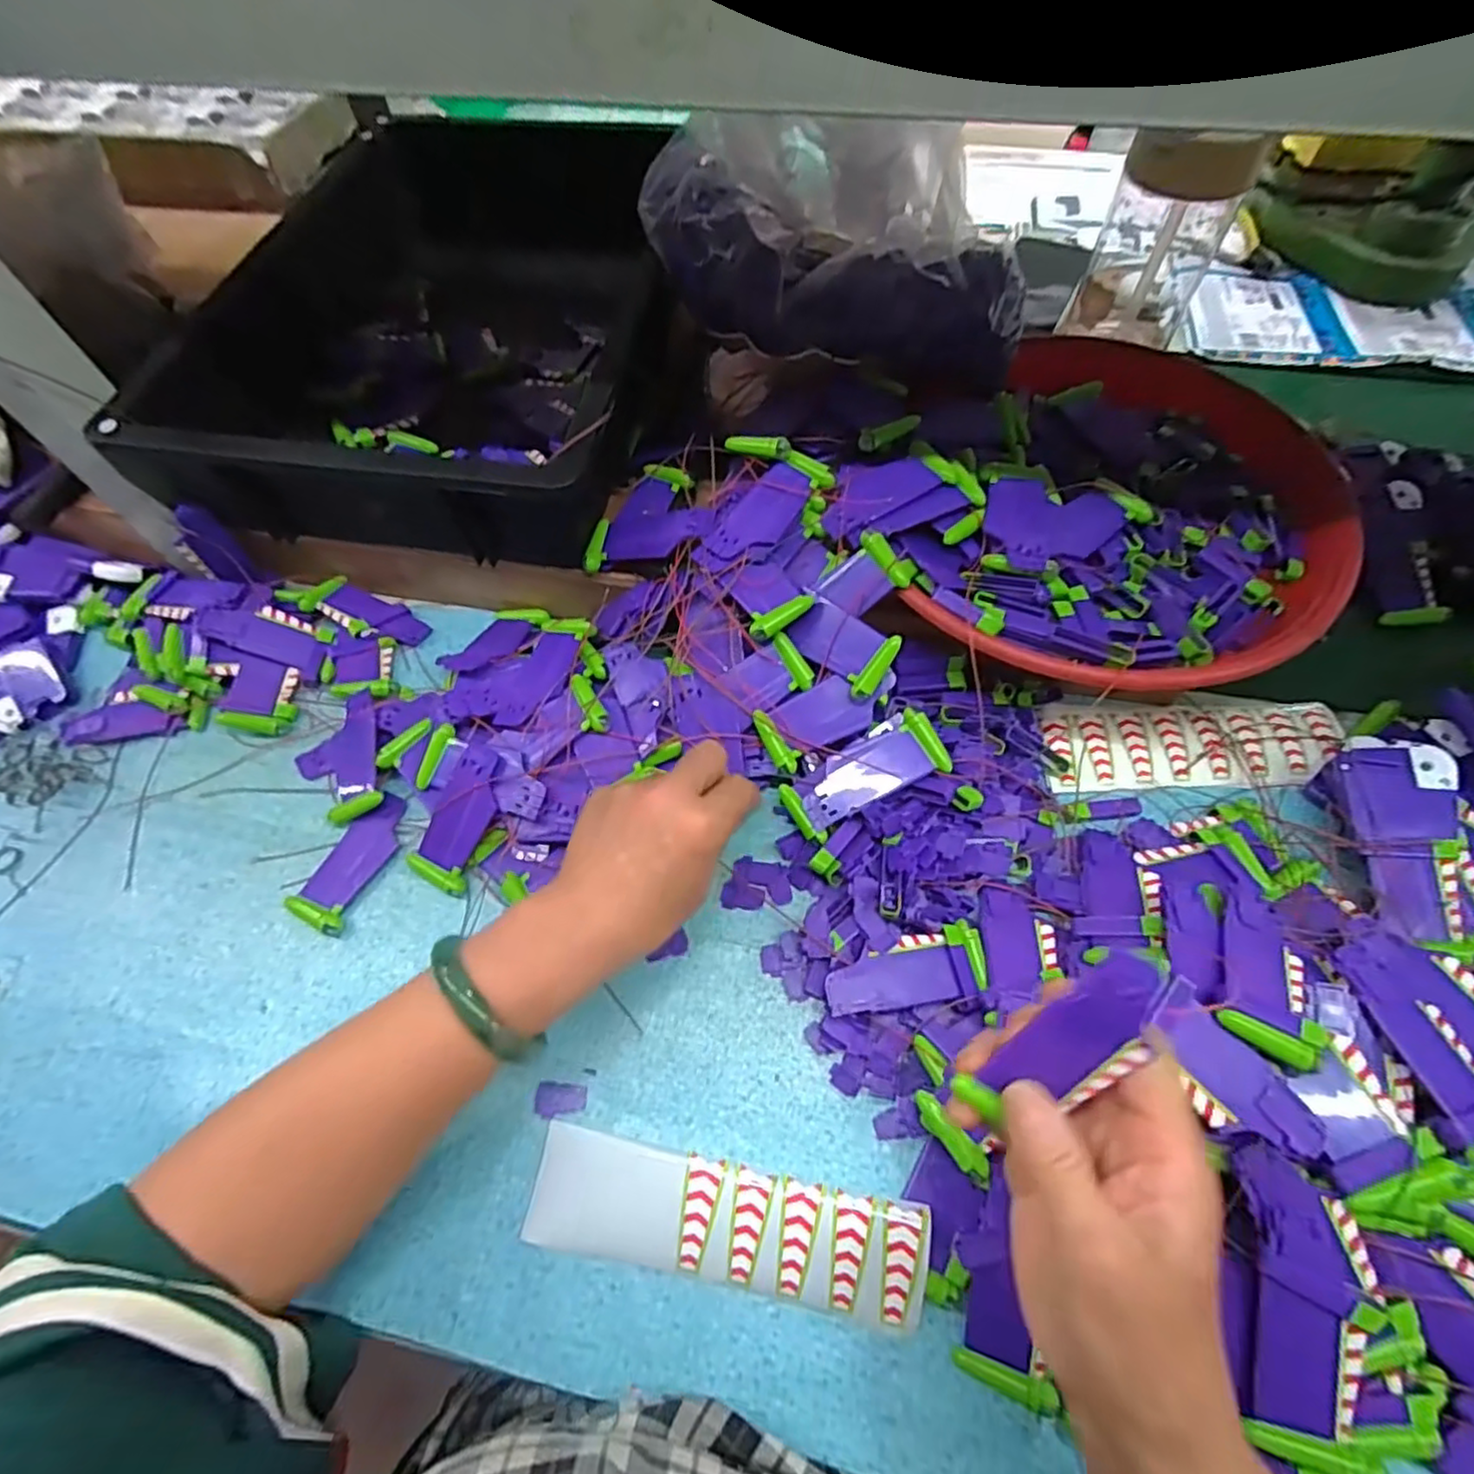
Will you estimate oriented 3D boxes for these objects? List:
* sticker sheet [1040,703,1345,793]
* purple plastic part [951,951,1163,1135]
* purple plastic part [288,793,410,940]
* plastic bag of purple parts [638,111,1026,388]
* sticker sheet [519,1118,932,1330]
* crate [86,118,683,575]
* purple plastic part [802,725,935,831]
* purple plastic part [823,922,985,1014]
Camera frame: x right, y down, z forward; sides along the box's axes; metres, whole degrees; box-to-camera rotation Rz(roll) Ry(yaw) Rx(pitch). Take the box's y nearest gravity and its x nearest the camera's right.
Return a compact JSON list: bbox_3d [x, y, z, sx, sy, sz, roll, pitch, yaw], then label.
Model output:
[{"bbox_3d":[0.298,0.004,0.448,0.184,0.007,0.061,-2,62,2],"label":"sticker sheet"},{"bbox_3d":[0.120,0.113,0.248,0.030,0.011,0.086,46,113,23],"label":"purple plastic part"},{"bbox_3d":[-0.242,0.076,0.432,0.037,0.010,0.088,19,64,12],"label":"purple plastic part"},{"bbox_3d":[0.065,-0.336,0.468,0.267,0.132,0.115,14,63,10],"label":"plastic bag of purple parts"},{"bbox_3d":[-0.007,0.239,0.336,0.193,0.007,0.052,7,72,10],"label":"sticker sheet"},{"bbox_3d":[-0.201,-0.351,0.552,0.303,0.113,0.488,6,62,6],"label":"crate"},{"bbox_3d":[0.076,0.026,0.409,0.076,0.010,0.032,-34,64,2],"label":"purple plastic part"},{"bbox_3d":[0.093,0.131,0.374,0.088,0.007,0.037,-14,61,-6],"label":"purple plastic part"}]

